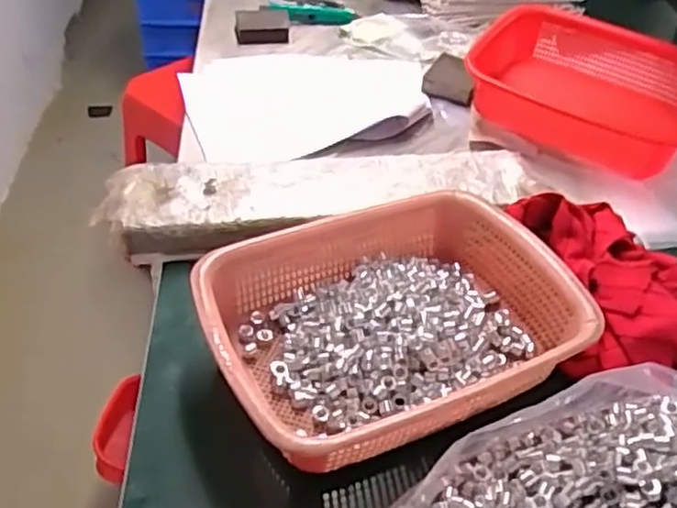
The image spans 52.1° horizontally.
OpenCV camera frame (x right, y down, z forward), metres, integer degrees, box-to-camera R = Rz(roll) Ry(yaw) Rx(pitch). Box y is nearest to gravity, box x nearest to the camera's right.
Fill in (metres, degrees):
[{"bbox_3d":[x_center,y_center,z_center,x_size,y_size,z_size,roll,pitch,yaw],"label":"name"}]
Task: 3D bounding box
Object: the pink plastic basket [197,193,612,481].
[{"bbox_3d":[0.045,0.056,0.578,0.296,0.071,0.214,-19,46,-22],"label":"pink plastic basket"}]

